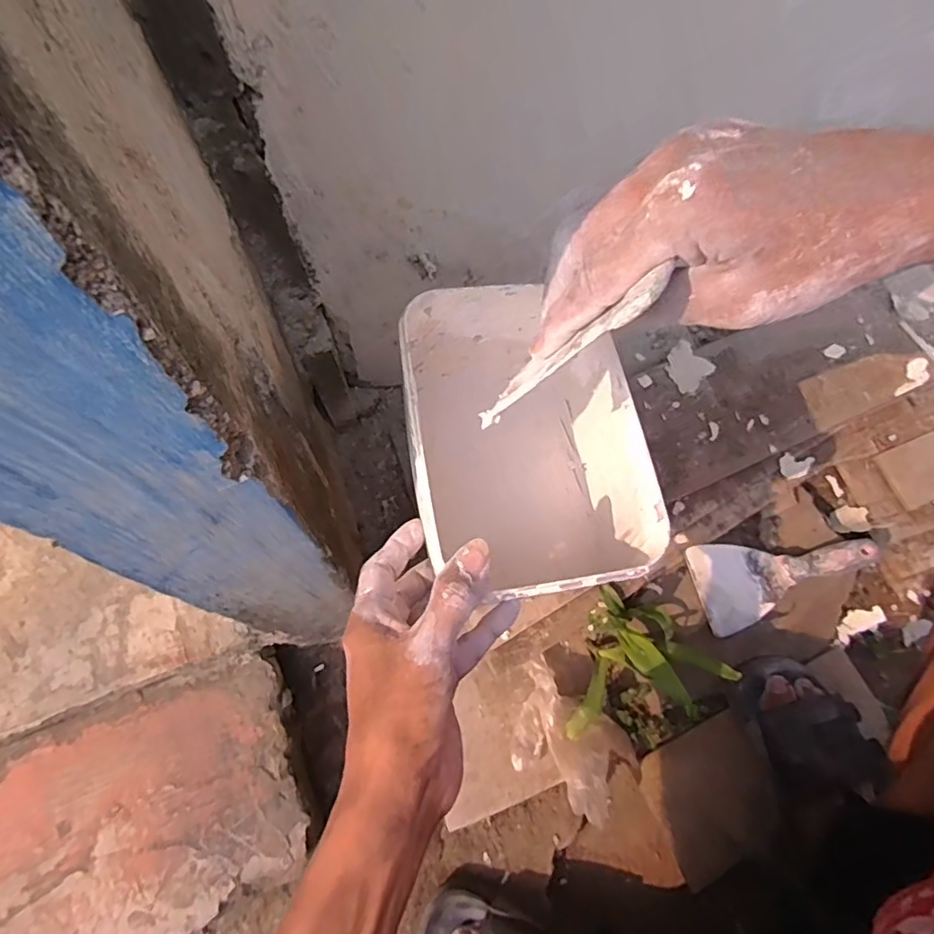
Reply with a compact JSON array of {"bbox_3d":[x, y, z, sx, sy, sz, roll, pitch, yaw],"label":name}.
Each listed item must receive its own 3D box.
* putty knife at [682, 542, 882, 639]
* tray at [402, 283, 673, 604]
[{"bbox_3d":[0.347,0.114,0.624,0.195,0.018,0.092,-12,67,-3],"label":"putty knife"},{"bbox_3d":[0.040,-0.011,0.377,0.128,0.092,0.191,-9,70,-2],"label":"tray"}]

